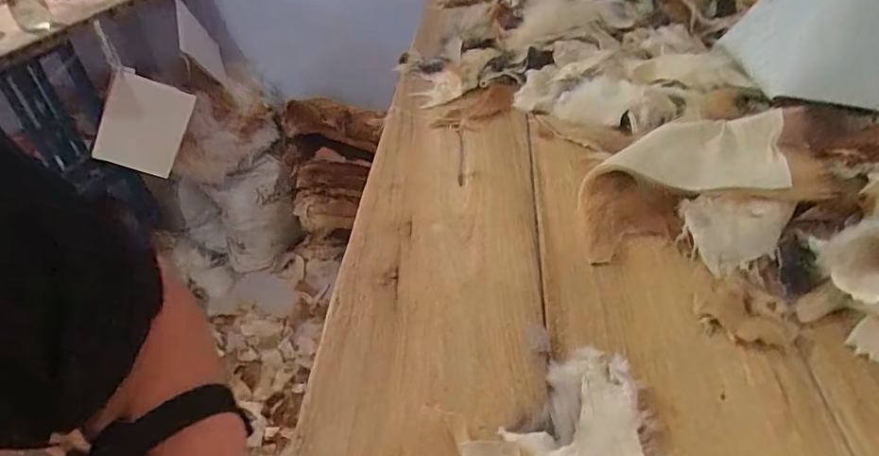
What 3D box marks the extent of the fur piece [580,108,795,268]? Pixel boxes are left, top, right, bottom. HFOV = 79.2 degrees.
[{"bbox_3d":[0.269,-0.057,0.602,0.273,0.053,0.121,-19,42,-14],"label":"fur piece"}]

